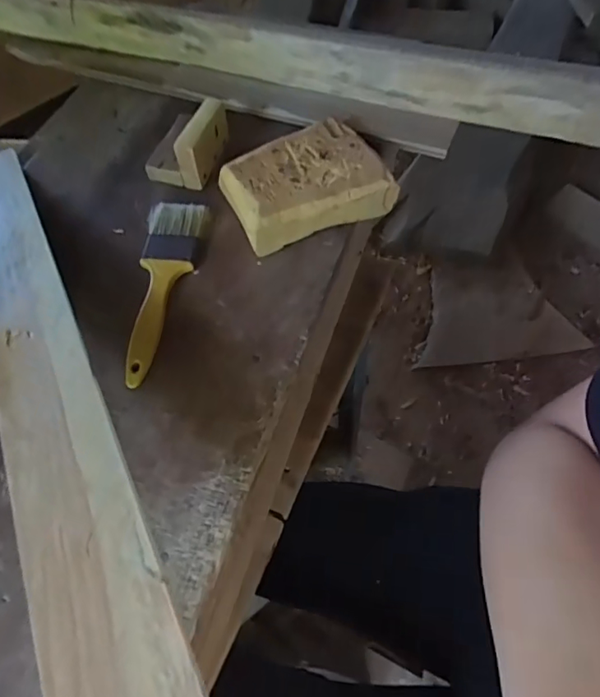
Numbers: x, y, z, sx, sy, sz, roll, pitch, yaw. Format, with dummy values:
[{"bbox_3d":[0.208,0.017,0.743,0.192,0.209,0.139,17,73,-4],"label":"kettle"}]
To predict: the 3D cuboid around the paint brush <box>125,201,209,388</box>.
[{"bbox_3d":[-0.116,-0.054,0.444,0.052,0.013,0.178,4,58,4],"label":"paint brush"}]

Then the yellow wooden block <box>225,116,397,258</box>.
[{"bbox_3d":[0.004,-0.144,0.471,0.131,0.039,0.096,-26,61,-14],"label":"yellow wooden block"}]

